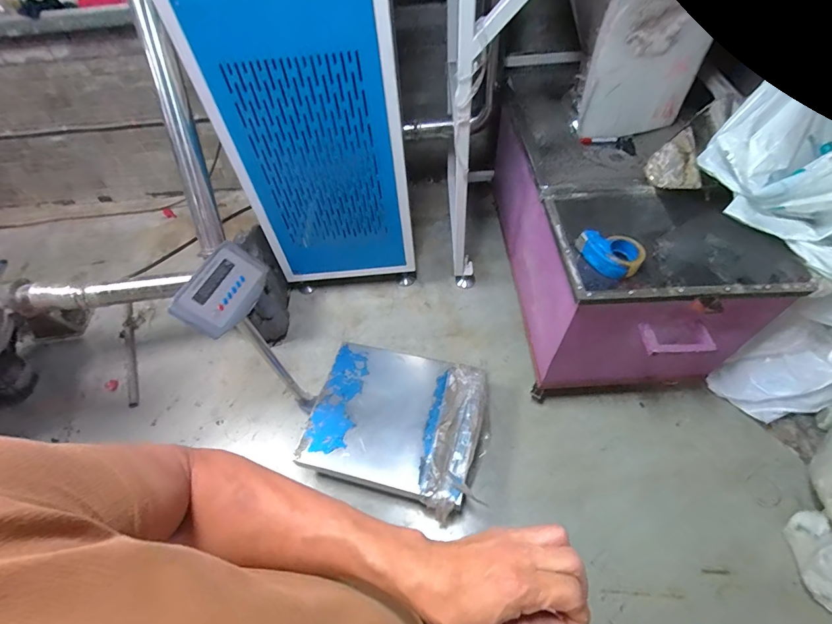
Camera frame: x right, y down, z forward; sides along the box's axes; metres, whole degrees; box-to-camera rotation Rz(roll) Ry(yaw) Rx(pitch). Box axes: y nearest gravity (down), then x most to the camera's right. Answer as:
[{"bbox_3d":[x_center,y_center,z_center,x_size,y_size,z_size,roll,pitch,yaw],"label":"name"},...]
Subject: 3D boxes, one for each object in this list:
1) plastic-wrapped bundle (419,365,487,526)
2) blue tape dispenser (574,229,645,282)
[{"bbox_3d":[0.136,0.421,1.420,0.186,0.042,0.518,12,56,14],"label":"plastic-wrapped bundle"},{"bbox_3d":[0.526,-0.161,1.096,0.114,0.059,0.170,-31,57,-17],"label":"blue tape dispenser"}]

